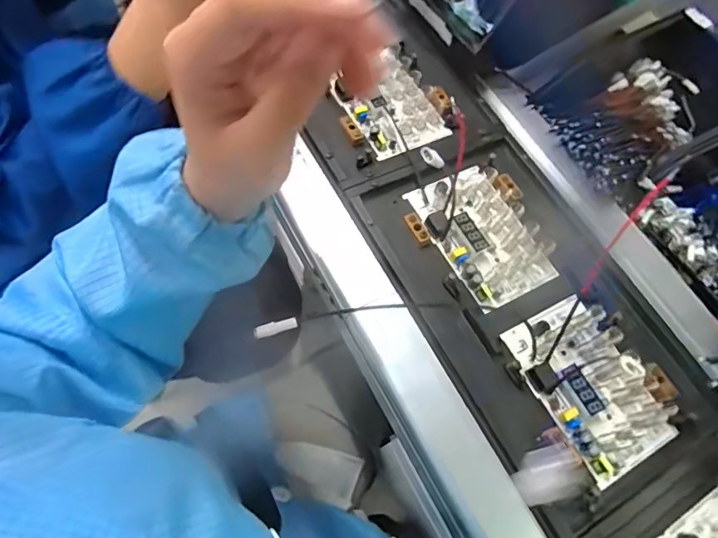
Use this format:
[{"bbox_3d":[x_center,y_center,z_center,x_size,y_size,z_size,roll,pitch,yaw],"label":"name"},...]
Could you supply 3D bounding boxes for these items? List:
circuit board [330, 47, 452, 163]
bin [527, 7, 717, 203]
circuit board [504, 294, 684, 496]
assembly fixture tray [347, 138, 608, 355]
[{"bbox_3d":[0.031,-0.170,0.504,0.086,0.021,0.108,-29,71,-15],"label":"circuit board"},{"bbox_3d":[0.326,-0.178,0.552,0.269,0.083,0.163,-27,70,-14],"label":"bin"},{"bbox_3d":[0.192,0.092,0.392,0.087,0.020,0.135,-25,69,-13],"label":"circuit board"},{"bbox_3d":[0.115,-0.036,0.445,0.180,0.016,0.172,-26,70,-14],"label":"assembly fixture tray"}]

